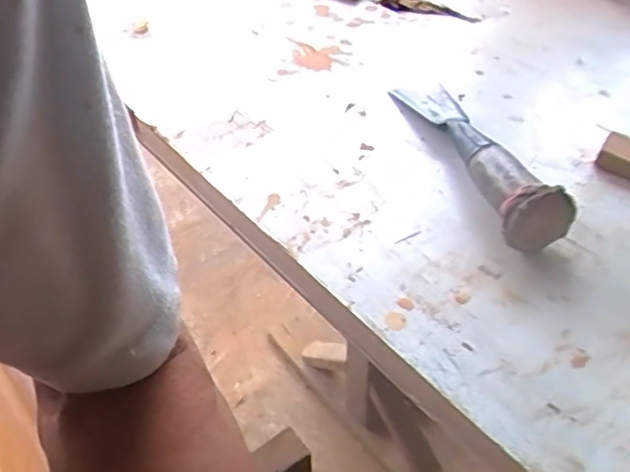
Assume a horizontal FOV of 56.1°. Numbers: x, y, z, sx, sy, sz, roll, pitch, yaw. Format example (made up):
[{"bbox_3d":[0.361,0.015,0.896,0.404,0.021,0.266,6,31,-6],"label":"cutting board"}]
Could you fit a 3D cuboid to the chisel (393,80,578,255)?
[{"bbox_3d":[0.133,-0.087,0.506,0.050,0.055,0.240,-12,48,-11],"label":"chisel"}]

